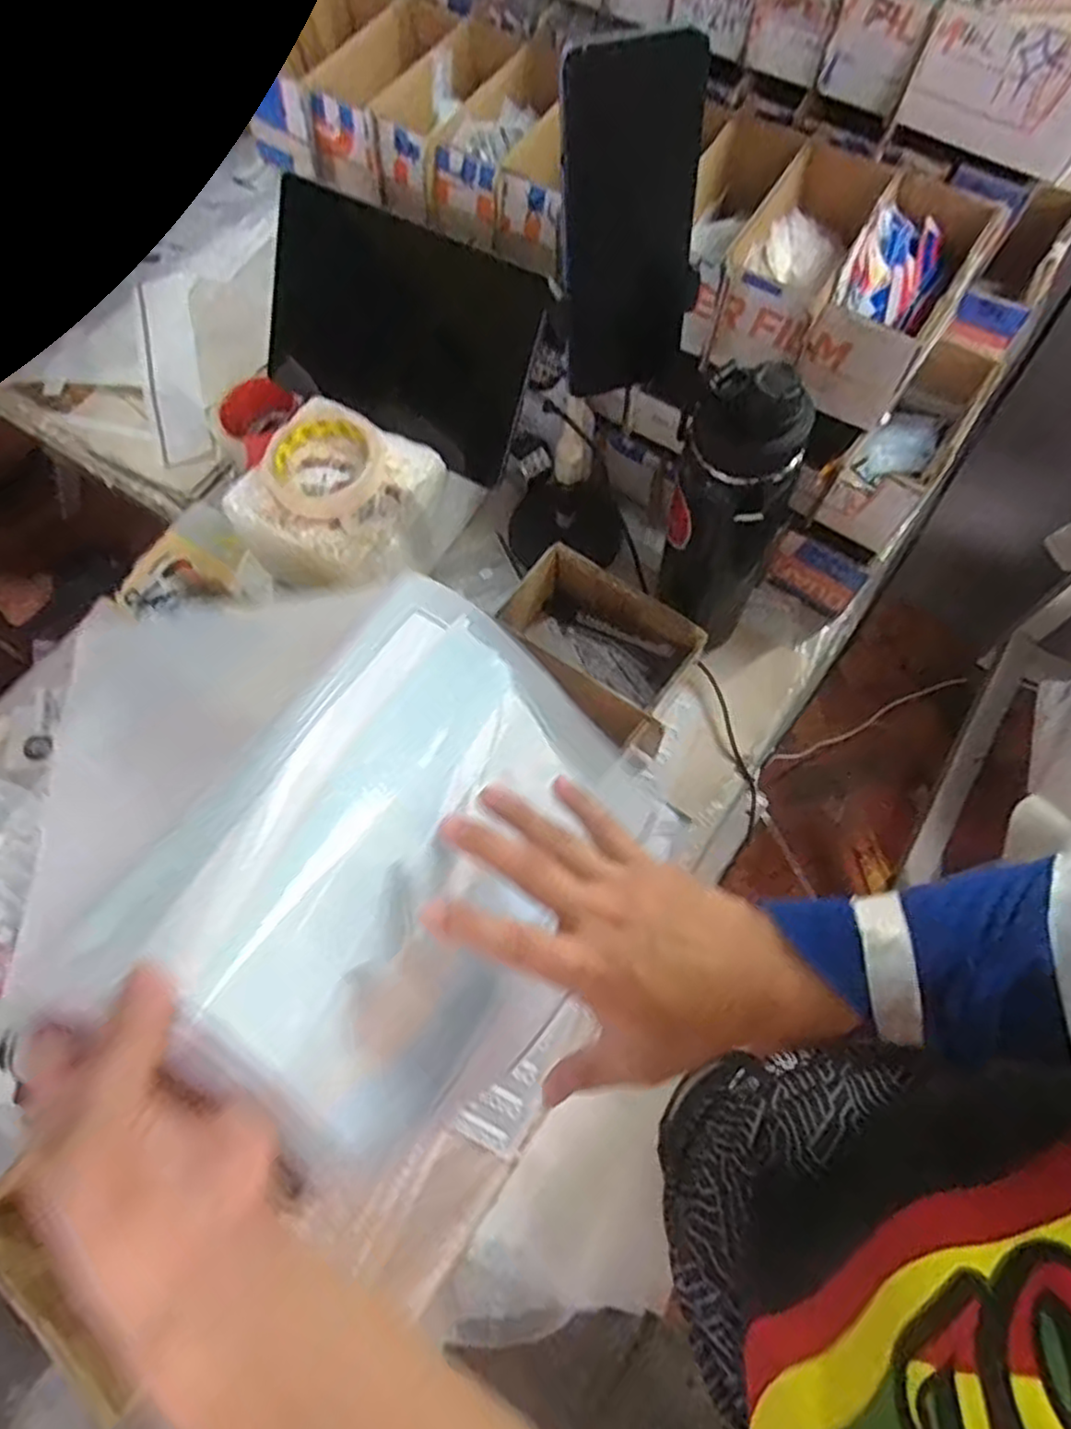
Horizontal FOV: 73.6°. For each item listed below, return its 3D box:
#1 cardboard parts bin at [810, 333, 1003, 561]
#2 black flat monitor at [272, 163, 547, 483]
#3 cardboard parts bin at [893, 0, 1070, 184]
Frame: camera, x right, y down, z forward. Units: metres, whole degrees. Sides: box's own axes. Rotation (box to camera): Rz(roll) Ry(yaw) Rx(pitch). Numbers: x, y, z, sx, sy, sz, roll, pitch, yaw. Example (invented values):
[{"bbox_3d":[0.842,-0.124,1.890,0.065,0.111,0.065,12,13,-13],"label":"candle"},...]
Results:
[{"bbox_3d":[0.304,-0.221,0.577,0.064,0.083,0.184,33,73,14],"label":"cardboard parts bin"},{"bbox_3d":[-0.117,-0.318,0.612,0.230,0.185,0.018,24,50,1],"label":"black flat monitor"},{"bbox_3d":[0.371,-0.492,0.509,0.132,0.071,0.206,33,73,14],"label":"cardboard parts bin"}]

